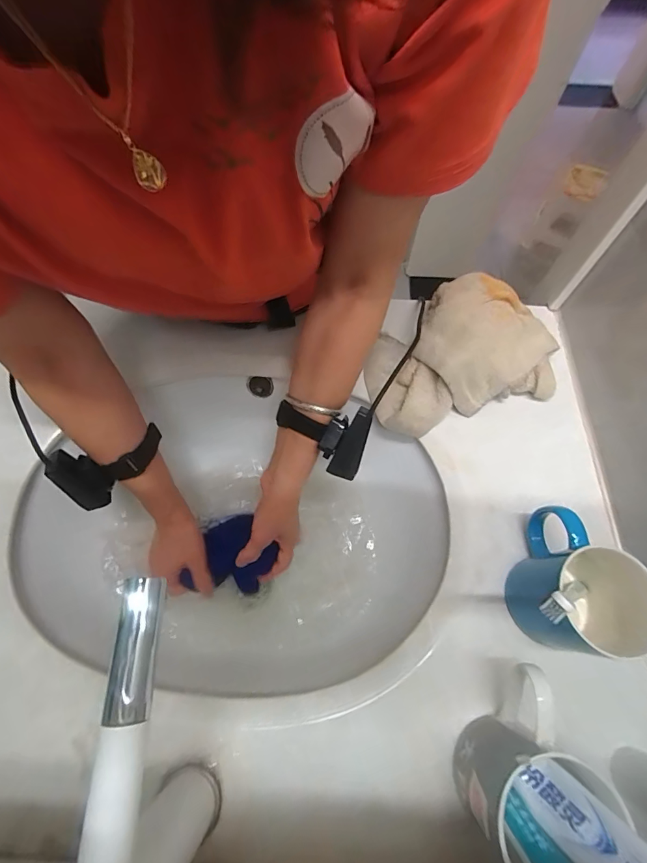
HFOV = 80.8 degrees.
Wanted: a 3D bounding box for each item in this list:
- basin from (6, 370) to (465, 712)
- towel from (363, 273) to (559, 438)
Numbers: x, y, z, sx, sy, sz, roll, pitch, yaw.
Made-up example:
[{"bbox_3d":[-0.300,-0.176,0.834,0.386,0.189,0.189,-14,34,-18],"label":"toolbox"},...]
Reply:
[{"bbox_3d":[-0.077,0.119,0.479,0.424,0.126,0.363,9,66,3],"label":"basin"},{"bbox_3d":[0.155,-0.100,0.446,0.213,0.089,0.160,-15,66,-6],"label":"towel"}]

